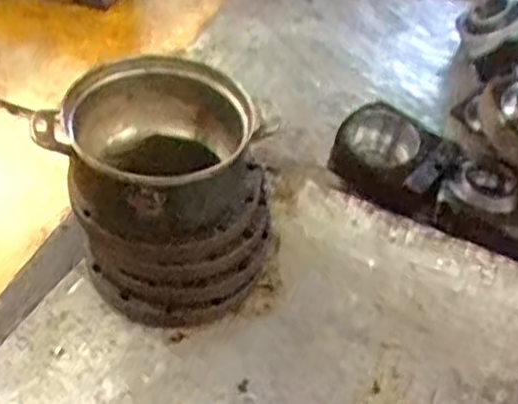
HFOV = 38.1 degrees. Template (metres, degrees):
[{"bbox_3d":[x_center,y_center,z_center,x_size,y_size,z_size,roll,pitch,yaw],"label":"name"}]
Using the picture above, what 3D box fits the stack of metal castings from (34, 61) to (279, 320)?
[{"bbox_3d":[-0.134,-0.010,1.058,0.274,0.303,0.240,13,46,8],"label":"stack of metal castings"}]

